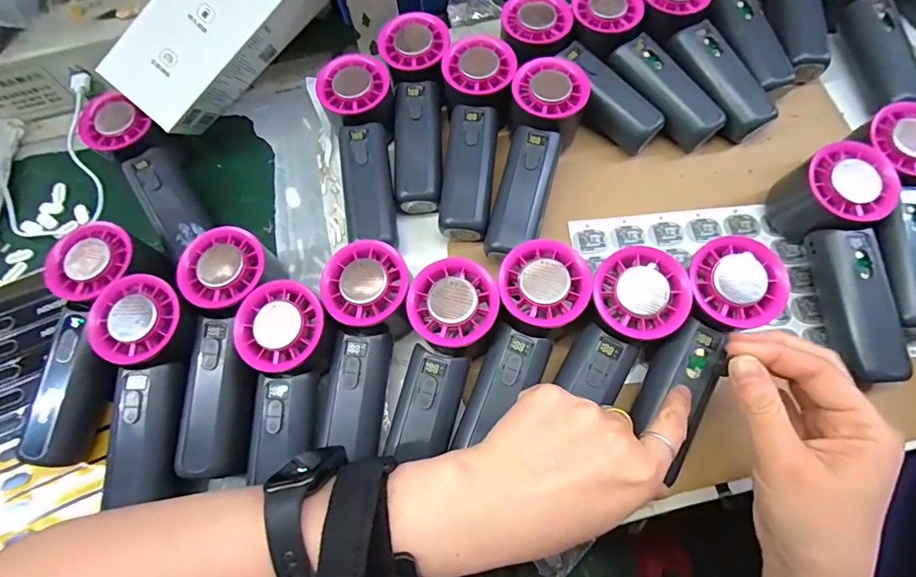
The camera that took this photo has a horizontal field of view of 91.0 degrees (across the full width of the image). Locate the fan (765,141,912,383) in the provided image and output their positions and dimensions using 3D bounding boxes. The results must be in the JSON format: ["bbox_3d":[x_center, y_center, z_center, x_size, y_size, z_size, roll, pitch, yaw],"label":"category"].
[{"bbox_3d":[0.265,-0.019,0.298,0.057,0.048,0.152,-9,68,-1],"label":"fan"}]

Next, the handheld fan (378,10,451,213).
[{"bbox_3d":[-0.031,-0.144,0.361,0.054,0.048,0.162,-5,68,0],"label":"handheld fan"}]

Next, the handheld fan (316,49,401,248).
[{"bbox_3d":[-0.071,-0.106,0.353,0.056,0.052,0.155,-12,68,-2],"label":"handheld fan"}]

